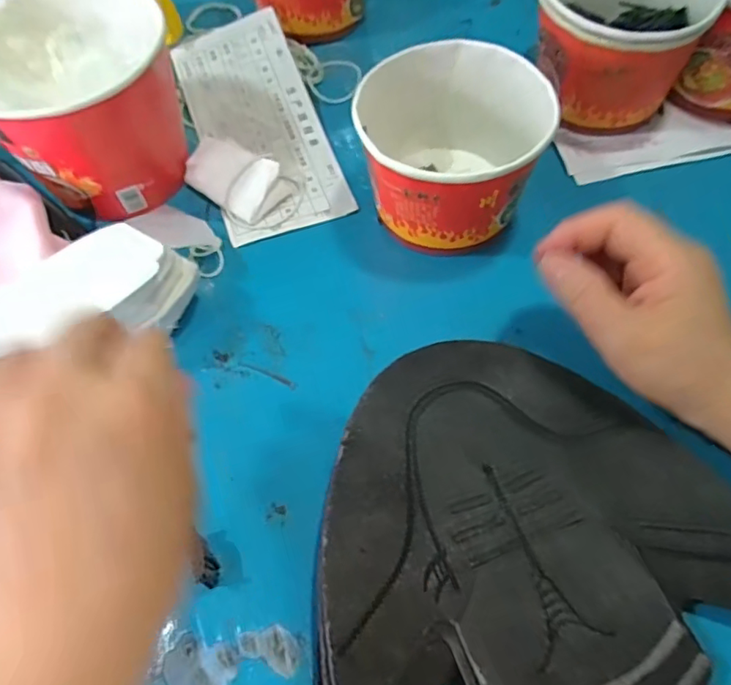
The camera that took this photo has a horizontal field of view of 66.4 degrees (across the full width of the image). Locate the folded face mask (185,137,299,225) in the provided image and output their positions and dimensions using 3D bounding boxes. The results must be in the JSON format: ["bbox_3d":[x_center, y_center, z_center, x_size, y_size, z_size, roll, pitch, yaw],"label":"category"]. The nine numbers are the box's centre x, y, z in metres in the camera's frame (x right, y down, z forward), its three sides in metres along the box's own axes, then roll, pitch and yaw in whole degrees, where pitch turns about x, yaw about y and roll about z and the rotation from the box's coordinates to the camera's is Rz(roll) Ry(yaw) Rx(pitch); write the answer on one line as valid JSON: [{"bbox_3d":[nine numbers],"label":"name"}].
[{"bbox_3d":[-0.095,-0.123,0.407,0.072,0.023,0.049,34,68,19],"label":"folded face mask"}]

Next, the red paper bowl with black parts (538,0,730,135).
[{"bbox_3d":[0.179,-0.220,0.410,0.118,0.095,0.105,33,68,18],"label":"red paper bowl with black parts"}]

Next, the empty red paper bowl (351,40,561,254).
[{"bbox_3d":[0.054,-0.122,0.366,0.113,0.089,0.109,-1,61,2],"label":"empty red paper bowl"}]

